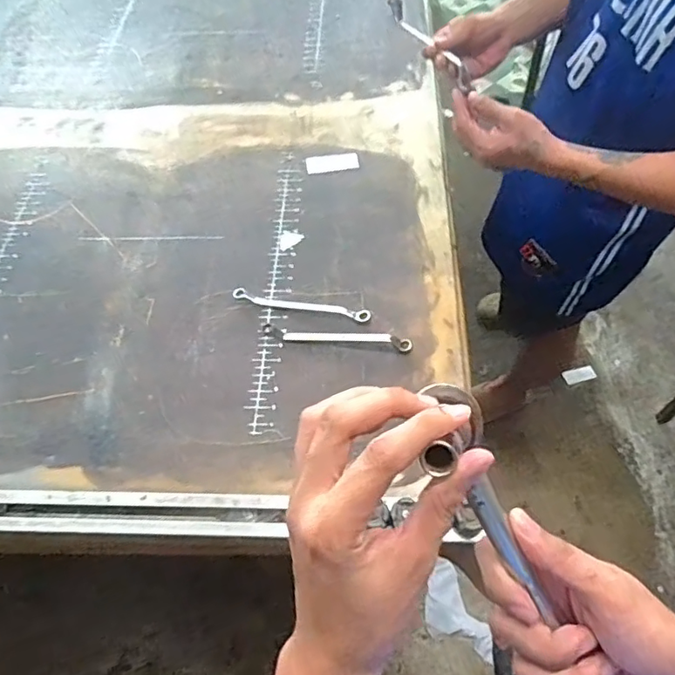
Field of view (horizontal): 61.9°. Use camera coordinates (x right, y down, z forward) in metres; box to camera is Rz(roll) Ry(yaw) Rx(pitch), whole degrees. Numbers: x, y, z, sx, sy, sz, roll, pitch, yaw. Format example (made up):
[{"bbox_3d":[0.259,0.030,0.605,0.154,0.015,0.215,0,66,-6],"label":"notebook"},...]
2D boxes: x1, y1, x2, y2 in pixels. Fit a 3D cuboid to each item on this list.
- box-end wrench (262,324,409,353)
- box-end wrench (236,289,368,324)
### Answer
[{"bbox_3d":[-0.001,-0.003,0.803,0.213,0.020,0.022,6,58,4],"label":"box-end wrench"},{"bbox_3d":[-0.054,-0.047,0.841,0.206,0.014,0.020,11,58,7],"label":"box-end wrench"}]

